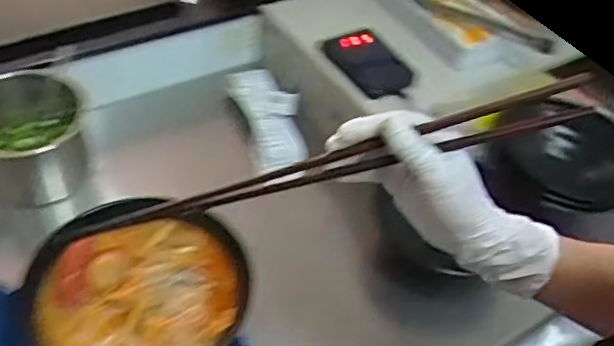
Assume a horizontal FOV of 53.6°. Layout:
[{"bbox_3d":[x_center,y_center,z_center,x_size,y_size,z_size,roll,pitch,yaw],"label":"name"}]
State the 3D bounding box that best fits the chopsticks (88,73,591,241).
[{"bbox_3d":[0.017,-0.005,0.448,0.383,0.024,0.025,-15,47,3],"label":"chopsticks"}]

